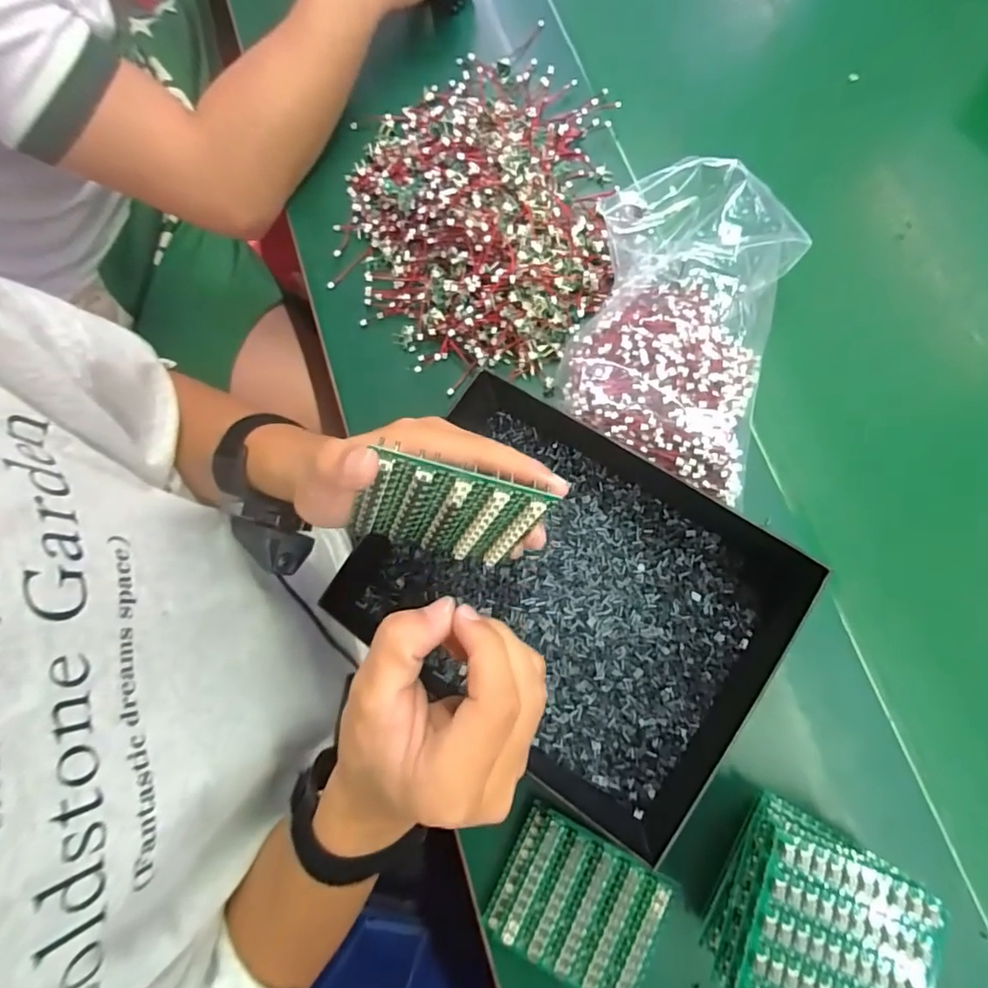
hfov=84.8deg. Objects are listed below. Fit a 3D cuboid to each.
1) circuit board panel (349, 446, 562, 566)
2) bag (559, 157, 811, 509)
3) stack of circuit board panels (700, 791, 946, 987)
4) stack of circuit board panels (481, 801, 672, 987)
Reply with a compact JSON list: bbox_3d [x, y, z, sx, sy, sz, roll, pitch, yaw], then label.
[{"bbox_3d":[-0.024,0.012,0.268,0.081,0.077,0.006,16,57,-14],"label":"circuit board panel"},{"bbox_3d":[0.127,-0.113,0.369,0.140,0.072,0.204,13,79,9],"label":"bag"},{"bbox_3d":[0.171,0.230,0.298,0.085,0.075,0.094,19,80,10],"label":"stack of circuit board panels"},{"bbox_3d":[0.052,0.255,0.336,0.090,0.023,0.078,25,81,11],"label":"stack of circuit board panels"}]

